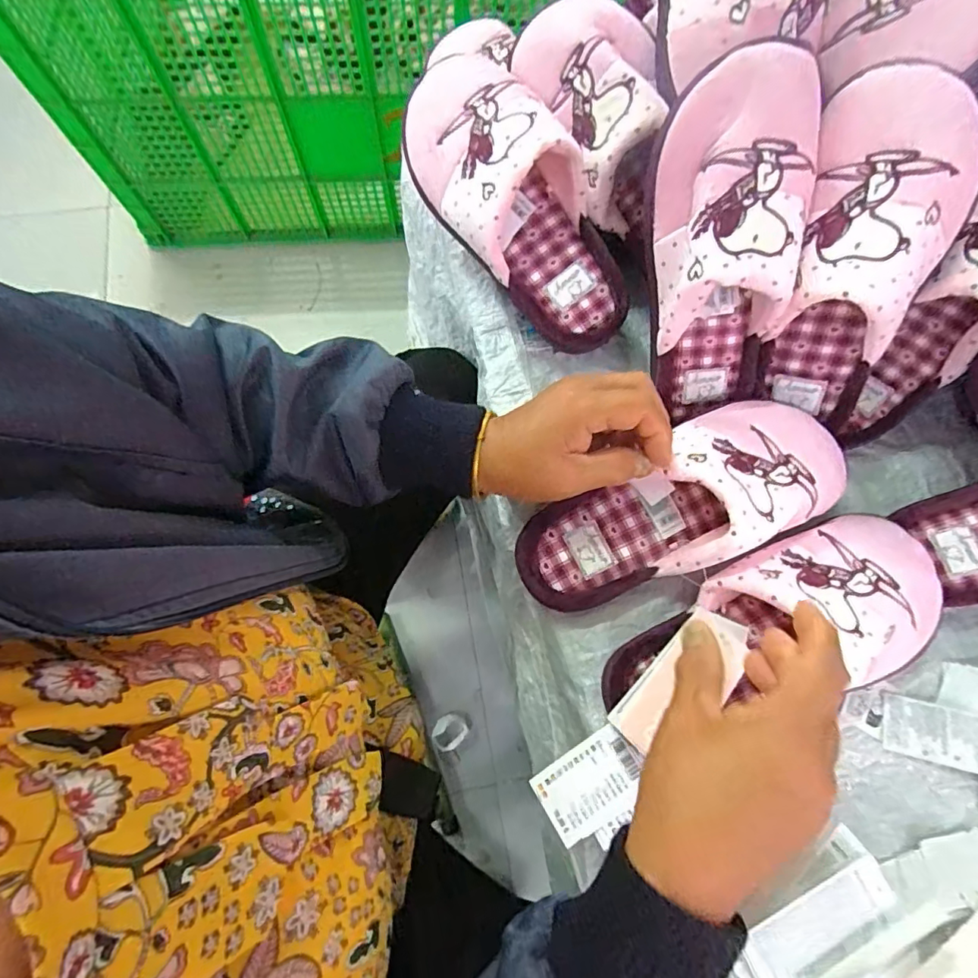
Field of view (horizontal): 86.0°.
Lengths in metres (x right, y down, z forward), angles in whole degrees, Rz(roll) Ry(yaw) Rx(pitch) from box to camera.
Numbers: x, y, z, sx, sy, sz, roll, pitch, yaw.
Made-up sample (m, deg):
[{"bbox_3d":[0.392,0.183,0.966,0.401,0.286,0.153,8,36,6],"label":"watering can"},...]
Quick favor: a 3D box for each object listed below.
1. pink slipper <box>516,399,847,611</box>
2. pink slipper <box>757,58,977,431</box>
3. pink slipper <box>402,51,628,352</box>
[{"bbox_3d":[0.131,0.004,0.350,0.230,0.062,0.092,-21,76,-8],"label":"pink slipper"},{"bbox_3d":[0.241,-0.145,0.344,0.092,0.208,0.093,-1,36,-2],"label":"pink slipper"},{"bbox_3d":[0.022,-0.216,0.393,0.095,0.082,0.244,-36,96,-11],"label":"pink slipper"}]

